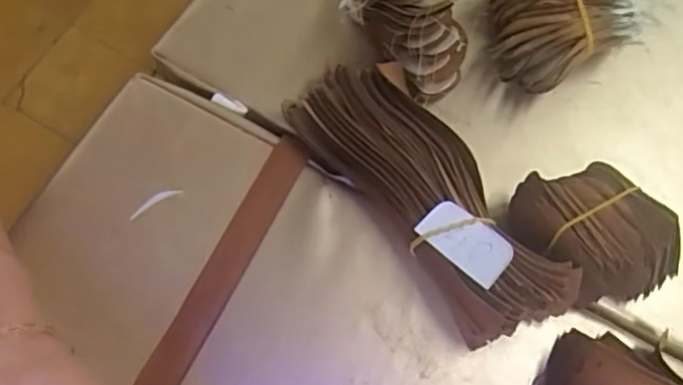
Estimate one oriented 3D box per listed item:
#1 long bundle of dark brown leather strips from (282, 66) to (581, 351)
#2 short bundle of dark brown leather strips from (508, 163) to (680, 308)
[{"bbox_3d":[0.047,0.001,0.353,0.062,0.046,0.181,-37,77,-14],"label":"long bundle of dark brown leather strips"},{"bbox_3d":[0.138,0.024,0.349,0.089,0.055,0.061,41,74,10],"label":"short bundle of dark brown leather strips"}]

